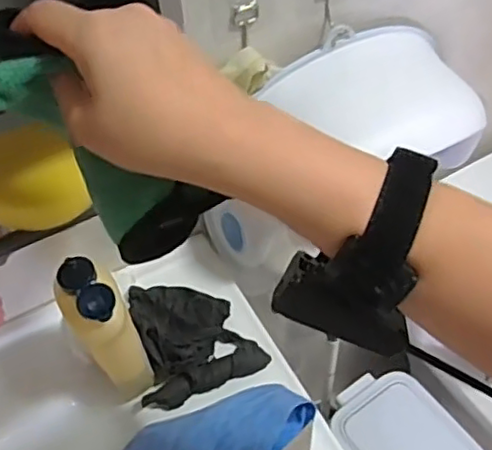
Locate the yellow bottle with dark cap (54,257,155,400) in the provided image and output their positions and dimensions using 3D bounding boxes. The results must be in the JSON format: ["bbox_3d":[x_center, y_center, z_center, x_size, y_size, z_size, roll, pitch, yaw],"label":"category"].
[{"bbox_3d":[-0.131,0.106,0.606,0.052,0.188,0.053,-1,52,2],"label":"yellow bottle with dark cap"}]

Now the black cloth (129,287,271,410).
[{"bbox_3d":[-0.053,0.117,0.694,0.134,0.054,0.145,-11,52,-6],"label":"black cloth"}]

